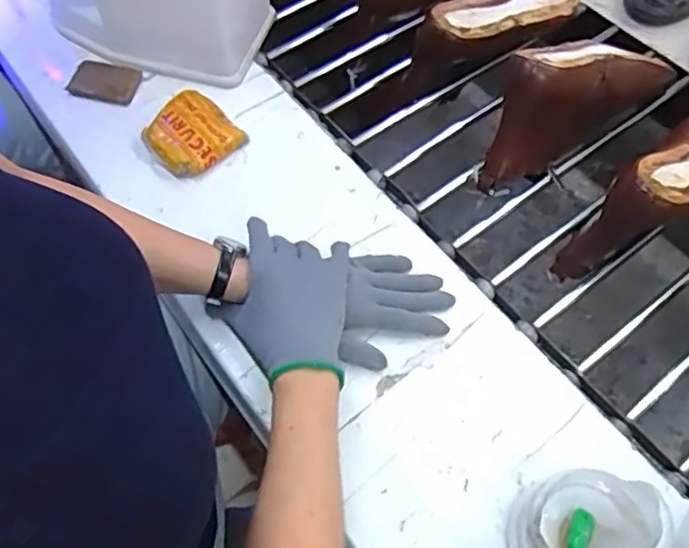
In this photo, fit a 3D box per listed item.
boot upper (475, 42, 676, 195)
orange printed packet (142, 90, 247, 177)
[{"bbox_3d":[0.250,-0.197,0.733,0.258,0.109,0.094,-30,65,-18],"label":"boot upper"},{"bbox_3d":[-0.162,-0.147,0.699,0.085,0.028,0.094,-37,67,-20],"label":"orange printed packet"}]

